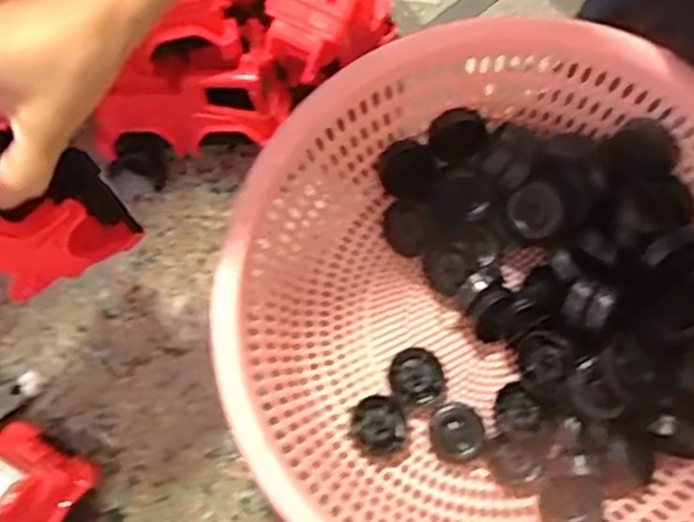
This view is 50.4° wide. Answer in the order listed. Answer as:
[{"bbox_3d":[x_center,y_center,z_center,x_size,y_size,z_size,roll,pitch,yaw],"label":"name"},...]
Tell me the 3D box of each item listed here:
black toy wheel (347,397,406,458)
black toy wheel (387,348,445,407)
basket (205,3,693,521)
[{"bbox_3d":[0.025,0.131,0.581,0.043,0.014,0.048,-30,80,-4],"label":"black toy wheel"},{"bbox_3d":[0.055,0.093,0.592,0.043,0.012,0.045,0,80,1],"label":"black toy wheel"},{"bbox_3d":[0.108,0.035,0.539,0.369,0.151,0.357,0,80,1],"label":"basket"}]

